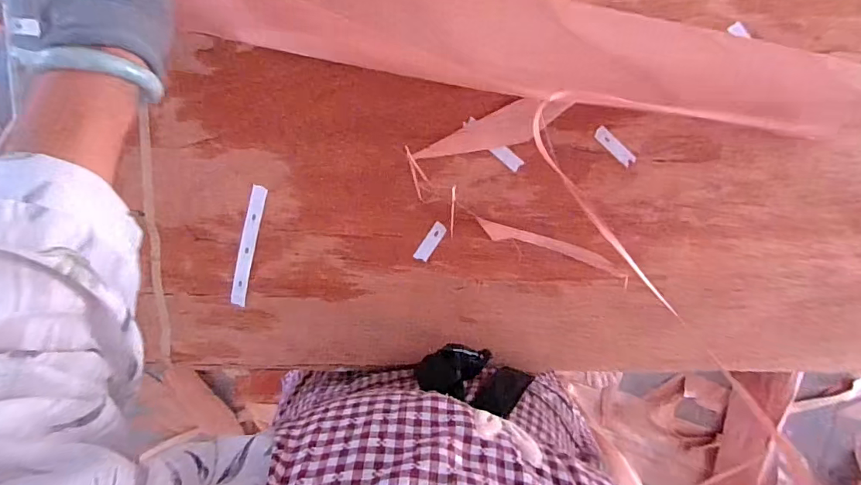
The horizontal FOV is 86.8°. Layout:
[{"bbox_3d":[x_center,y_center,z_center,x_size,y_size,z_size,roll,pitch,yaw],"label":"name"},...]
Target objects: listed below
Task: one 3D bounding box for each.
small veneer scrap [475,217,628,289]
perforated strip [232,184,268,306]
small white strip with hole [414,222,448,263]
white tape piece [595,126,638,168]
[{"bbox_3d":[0.123,0.007,0.451,0.159,0.004,0.020,19,81,-2],"label":"small veneer scrap"},{"bbox_3d":[-0.176,0.004,0.442,0.015,0.004,0.117,12,96,-11],"label":"perforated strip"},{"bbox_3d":[0.000,0.000,0.449,0.014,0.004,0.042,32,95,-7],"label":"small white strip with hole"},{"bbox_3d":[0.183,-0.095,0.453,0.048,0.004,0.013,42,100,-6],"label":"white tape piece"}]

